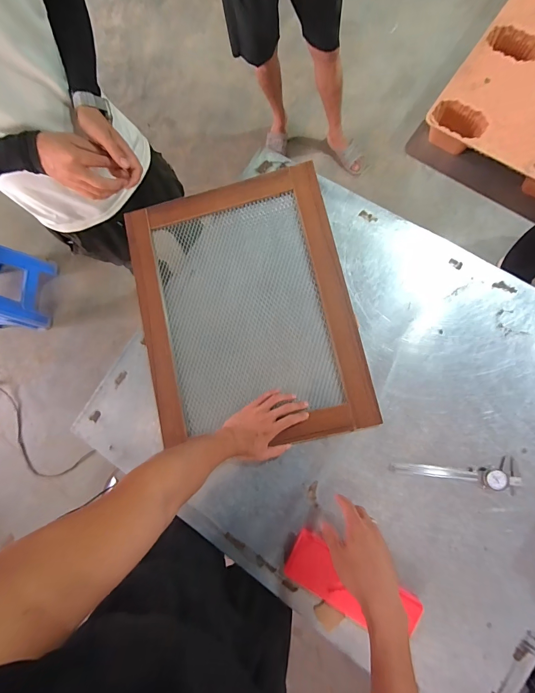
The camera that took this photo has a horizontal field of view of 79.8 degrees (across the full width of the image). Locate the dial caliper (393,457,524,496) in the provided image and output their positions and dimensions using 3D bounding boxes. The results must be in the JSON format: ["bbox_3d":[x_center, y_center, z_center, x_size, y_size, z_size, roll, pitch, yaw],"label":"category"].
[{"bbox_3d":[0.362,0.246,0.620,0.232,0.016,0.058,0,84,7],"label":"dial caliper"}]

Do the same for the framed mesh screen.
[{"bbox_3d":[-0.055,-0.077,0.709,0.455,0.034,0.592,-14,82,6],"label":"framed mesh screen"}]

